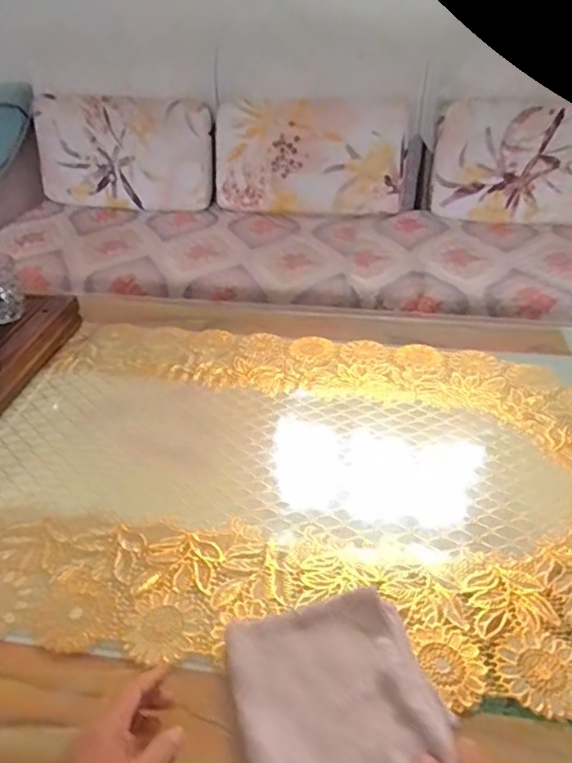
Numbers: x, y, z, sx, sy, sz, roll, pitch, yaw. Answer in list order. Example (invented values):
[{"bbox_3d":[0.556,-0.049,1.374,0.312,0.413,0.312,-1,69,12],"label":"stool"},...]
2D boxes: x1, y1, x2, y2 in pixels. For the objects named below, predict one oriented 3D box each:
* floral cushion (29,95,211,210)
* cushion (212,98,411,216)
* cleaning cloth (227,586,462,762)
[{"bbox_3d":[-0.502,-0.695,1.717,0.543,0.315,0.109,4,37,7],"label":"floral cushion"},{"bbox_3d":[0.080,-0.683,1.688,0.559,0.308,0.184,3,37,5],"label":"cushion"},{"bbox_3d":[0.041,0.262,0.451,0.152,0.038,0.183,-10,38,-12],"label":"cleaning cloth"}]

